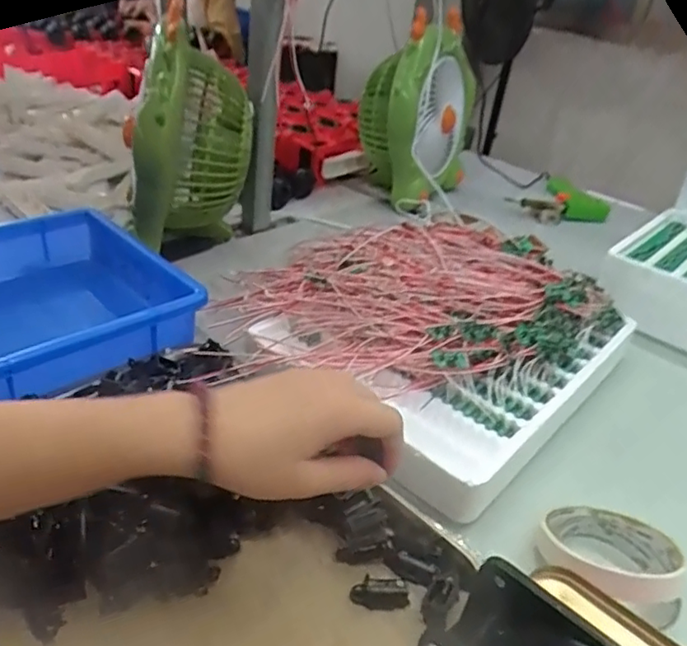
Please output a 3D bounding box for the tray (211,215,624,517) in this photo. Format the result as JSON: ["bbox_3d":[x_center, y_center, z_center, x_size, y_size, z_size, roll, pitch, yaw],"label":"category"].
[{"bbox_3d":[0.091,-0.007,0.584,0.305,0.069,0.367,31,40,33],"label":"tray"}]

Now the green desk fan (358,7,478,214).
[{"bbox_3d":[0.121,-0.341,0.977,0.145,0.273,0.232,21,35,21],"label":"green desk fan"}]

